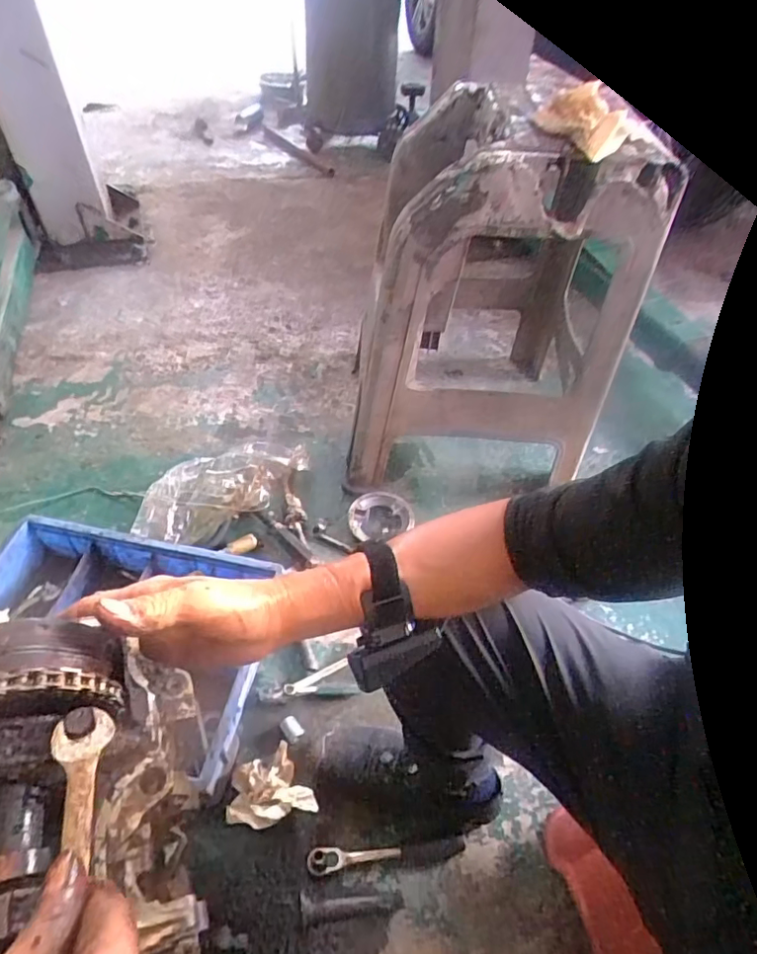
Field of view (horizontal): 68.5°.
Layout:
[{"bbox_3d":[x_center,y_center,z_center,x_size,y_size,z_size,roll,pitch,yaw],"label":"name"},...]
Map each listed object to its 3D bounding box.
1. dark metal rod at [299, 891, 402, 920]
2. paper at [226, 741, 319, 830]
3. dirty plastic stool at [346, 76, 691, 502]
[{"bbox_3d":[-0.033,0.506,0.661,0.121,0.014,0.022,0,50,-5],"label":"dark metal rod"},{"bbox_3d":[-0.144,0.403,0.724,0.109,0.050,0.094,-11,52,-14],"label":"paper"},{"bbox_3d":[0.169,-0.307,0.994,0.412,0.599,0.373,1,50,-4],"label":"dirty plastic stool"}]

